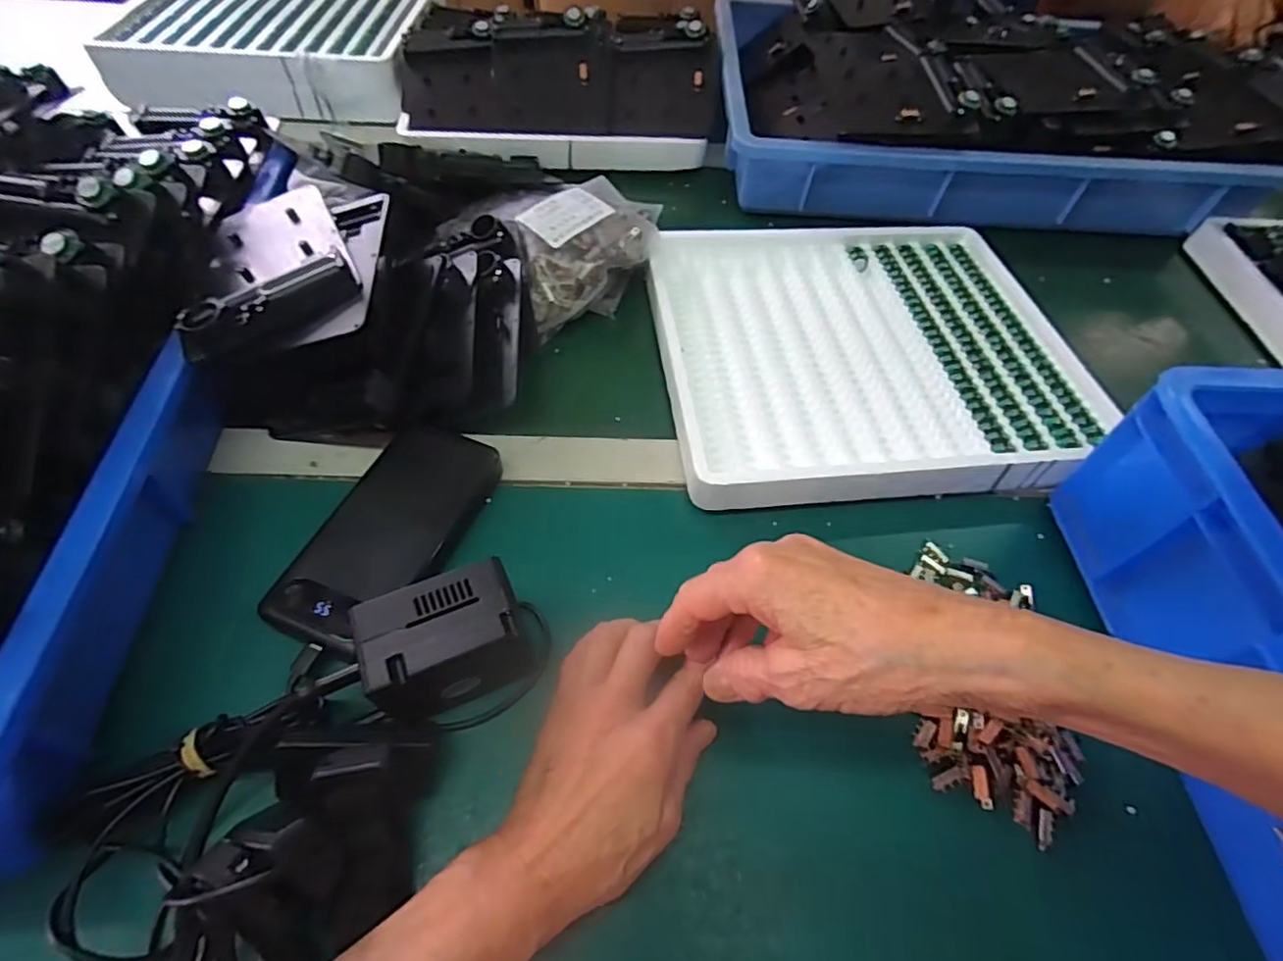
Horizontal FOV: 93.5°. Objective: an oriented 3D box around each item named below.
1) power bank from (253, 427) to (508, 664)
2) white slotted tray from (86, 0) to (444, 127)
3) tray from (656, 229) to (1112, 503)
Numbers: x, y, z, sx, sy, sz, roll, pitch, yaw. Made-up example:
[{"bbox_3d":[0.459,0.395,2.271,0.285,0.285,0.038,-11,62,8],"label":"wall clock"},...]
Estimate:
[{"bbox_3d":[-0.152,0.031,0.372,0.069,0.033,0.149,22,57,12],"label":"power bank"},{"bbox_3d":[-0.425,-0.544,0.730,0.331,0.055,0.326,2,55,-2],"label":"white slotted tray"},{"bbox_3d":[0.172,-0.118,0.489,0.318,0.032,0.299,-4,55,-6],"label":"tray"}]

